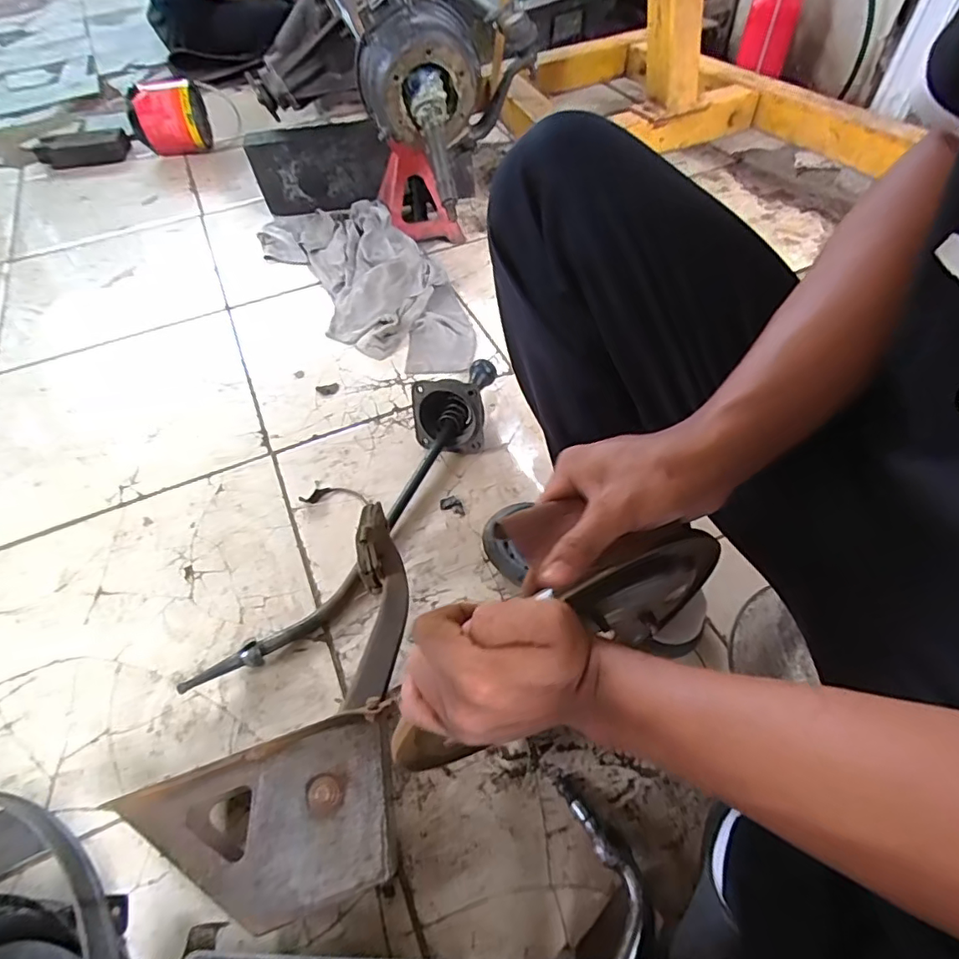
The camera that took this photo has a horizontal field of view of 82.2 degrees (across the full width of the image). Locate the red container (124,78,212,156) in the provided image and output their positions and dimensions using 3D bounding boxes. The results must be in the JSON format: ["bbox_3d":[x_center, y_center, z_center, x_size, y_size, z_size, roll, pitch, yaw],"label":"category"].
[{"bbox_3d":[-0.759,-0.890,1.335,0.150,0.156,0.152,-10,53,-5],"label":"red container"}]

